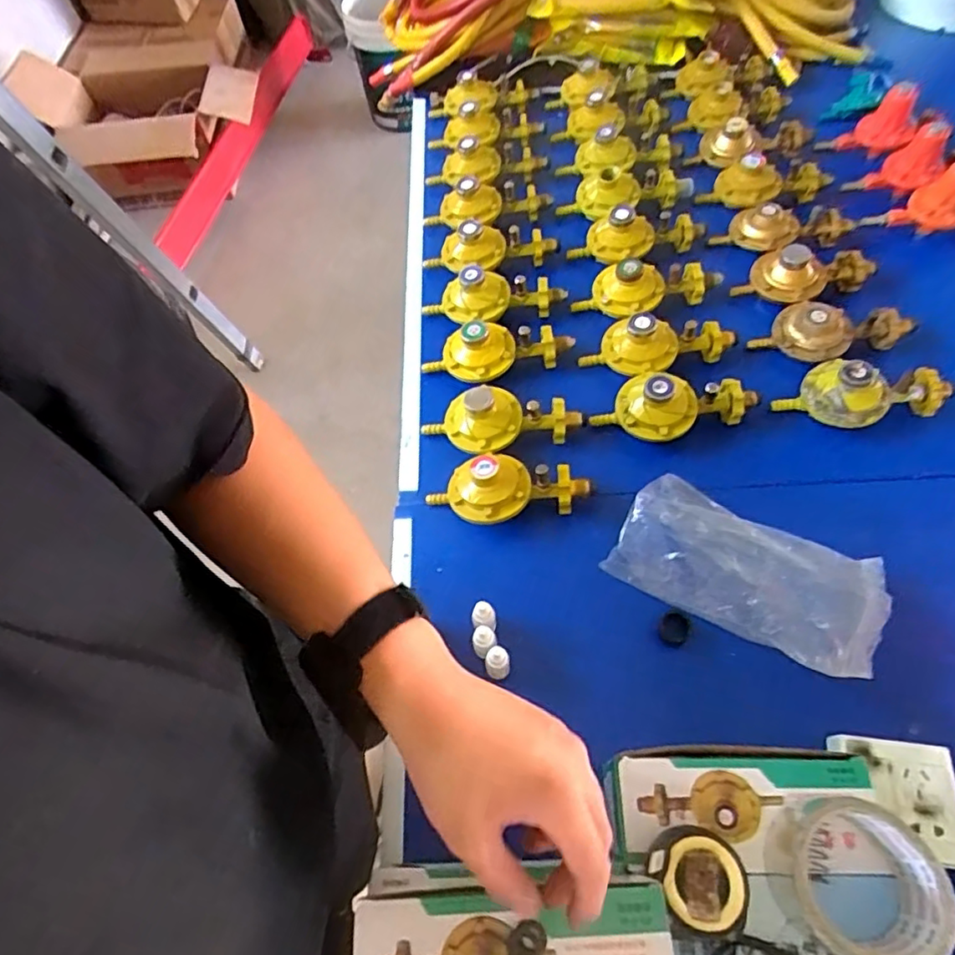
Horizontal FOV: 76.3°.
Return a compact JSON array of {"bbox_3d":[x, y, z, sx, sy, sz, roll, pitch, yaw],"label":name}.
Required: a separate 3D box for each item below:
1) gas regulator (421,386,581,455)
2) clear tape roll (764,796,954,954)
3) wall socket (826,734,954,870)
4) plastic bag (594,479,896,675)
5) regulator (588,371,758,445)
[{"bbox_3d":[0.024,-0.069,0.650,0.164,0.057,0.067,-9,61,-1],"label":"gas regulator"},{"bbox_3d":[0.240,0.255,0.386,0.091,0.051,0.084,-2,61,3],"label":"clear tape roll"},{"bbox_3d":[0.331,0.255,0.483,0.090,0.027,0.084,5,61,6],"label":"wall socket"},{"bbox_3d":[0.253,0.085,0.576,0.233,0.049,0.129,27,66,17],"label":"plastic bag"},{"bbox_3d":[0.213,-0.078,0.648,0.173,0.048,0.073,5,61,6],"label":"regulator"}]

